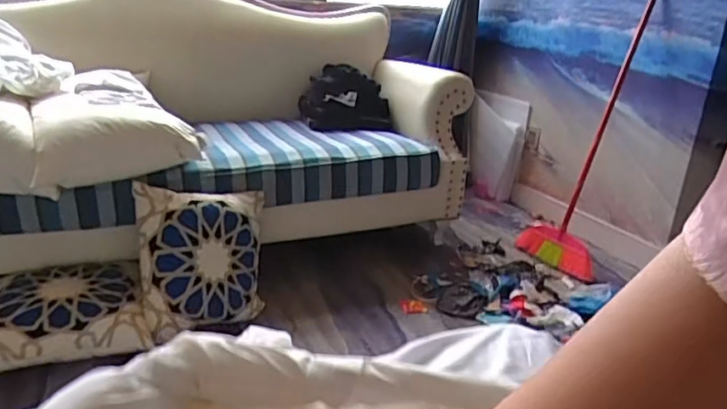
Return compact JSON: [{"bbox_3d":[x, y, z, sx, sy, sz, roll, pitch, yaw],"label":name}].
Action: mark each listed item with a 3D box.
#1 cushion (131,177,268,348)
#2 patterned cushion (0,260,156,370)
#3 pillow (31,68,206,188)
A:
[{"bbox_3d":[-0.414,0.146,1.523,0.345,0.399,0.110,7,-21,-40],"label":"cushion"},{"bbox_3d":[-0.756,0.257,1.435,0.394,0.093,0.323,-4,22,-20],"label":"patterned cushion"},{"bbox_3d":[-0.767,-0.255,1.706,0.403,0.183,0.577,-9,24,-30],"label":"pillow"}]

